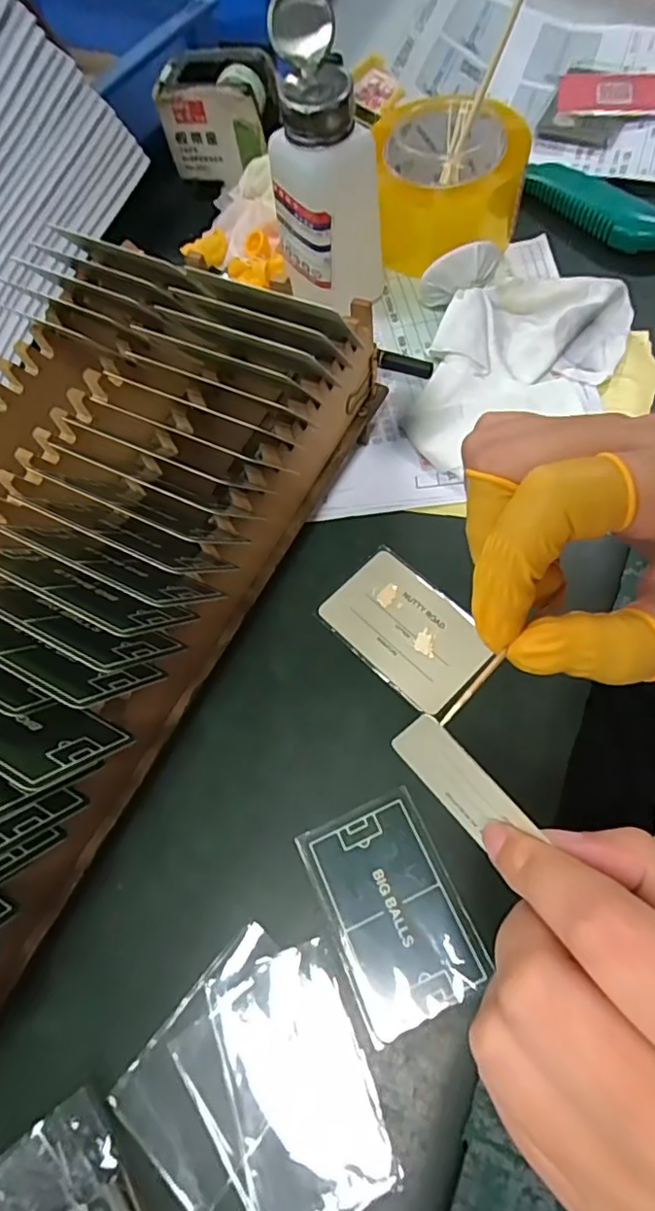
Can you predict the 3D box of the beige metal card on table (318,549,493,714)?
[{"bbox_3d":[0.041,0.012,0.308,0.084,0.004,0.053,41,77,21],"label":"beige metal card on table"}]

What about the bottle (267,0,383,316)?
[{"bbox_3d":[-0.005,-0.247,0.341,0.065,0.144,0.058,33,73,14],"label":"bottle"}]

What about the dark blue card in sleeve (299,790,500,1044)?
[{"bbox_3d":[0.028,0.133,0.256,0.058,0.004,0.086,-26,64,1],"label":"dark blue card in sleeve"}]

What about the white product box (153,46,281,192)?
[{"bbox_3d":[-0.078,-0.368,0.436,0.085,0.063,0.054,17,70,9],"label":"white product box"}]

